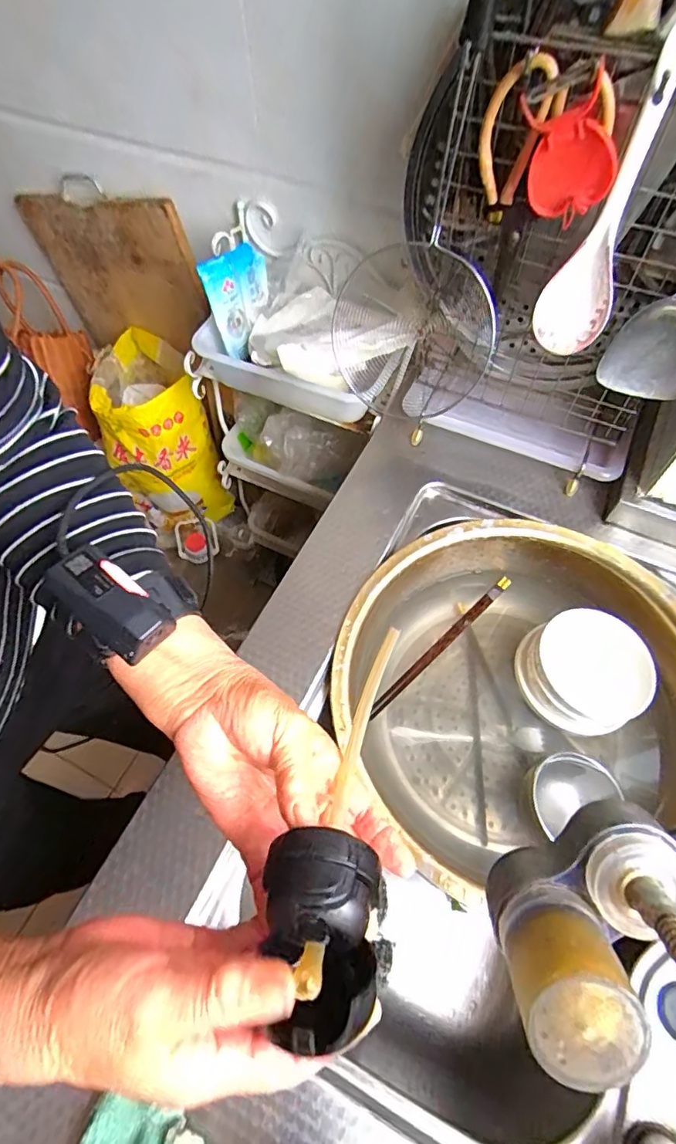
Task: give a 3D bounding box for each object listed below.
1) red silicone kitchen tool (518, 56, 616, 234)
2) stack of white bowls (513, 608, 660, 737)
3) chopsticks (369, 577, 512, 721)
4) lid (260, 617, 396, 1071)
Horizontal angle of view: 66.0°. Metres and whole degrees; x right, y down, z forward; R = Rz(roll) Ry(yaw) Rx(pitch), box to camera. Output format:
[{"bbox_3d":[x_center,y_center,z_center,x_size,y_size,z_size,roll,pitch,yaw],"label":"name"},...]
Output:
[{"bbox_3d":[0.178,-0.328,0.412,0.078,0.072,0.034,37,67,20],"label":"red silicone kitchen tool"},{"bbox_3d":[0.272,0.109,0.574,0.127,0.054,0.123,-28,64,-14],"label":"stack of white bowls"},{"bbox_3d":[0.123,0.085,0.610,0.242,0.014,0.012,-40,67,-19],"label":"chopsticks"},{"bbox_3d":[0.008,0.117,0.305,0.057,0.045,0.240,9,32,6],"label":"lid"}]

